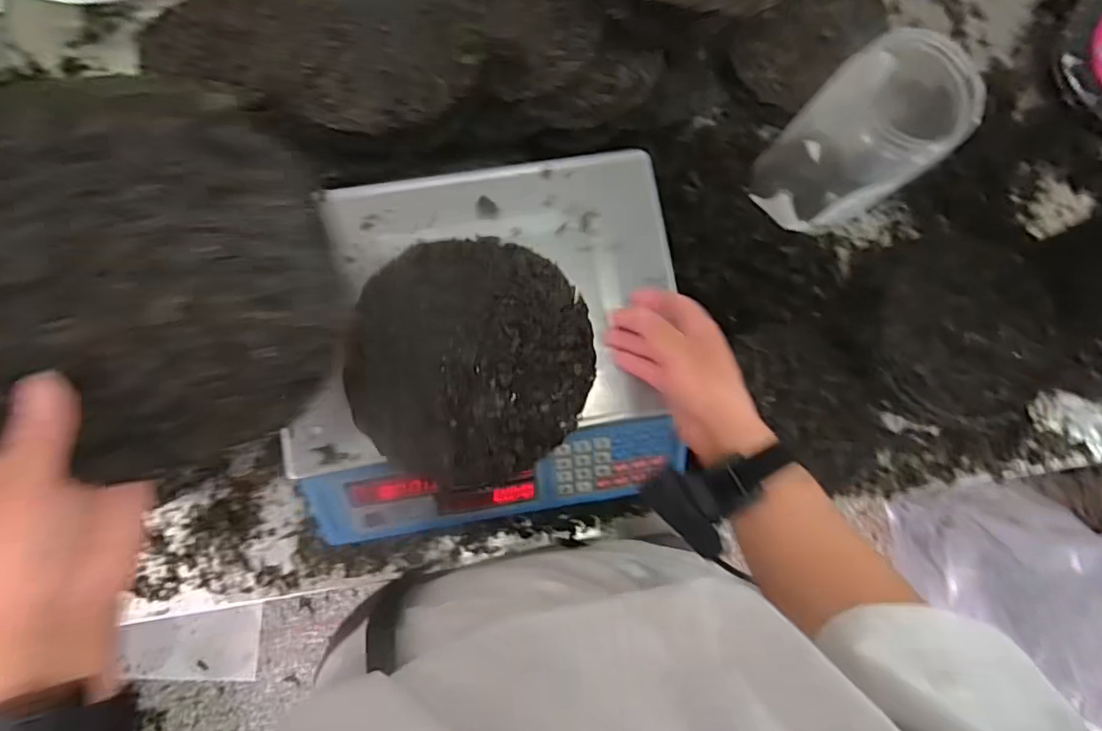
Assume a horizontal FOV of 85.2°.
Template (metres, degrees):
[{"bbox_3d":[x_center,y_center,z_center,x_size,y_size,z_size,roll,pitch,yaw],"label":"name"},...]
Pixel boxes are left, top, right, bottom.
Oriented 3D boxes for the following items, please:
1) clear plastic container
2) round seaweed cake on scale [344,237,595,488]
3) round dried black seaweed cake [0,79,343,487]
[{"bbox_3d":[0.310,-0.226,0.599,0.131,0.194,0.117,-31,87,-6],"label":"clear plastic container"},{"bbox_3d":[-0.062,-0.004,0.475,0.184,0.021,0.186,0,86,-4],"label":"round seaweed cake on scale"},{"bbox_3d":[-0.212,-0.034,0.290,0.203,0.008,0.184,-8,105,-33],"label":"round dried black seaweed cake"}]

